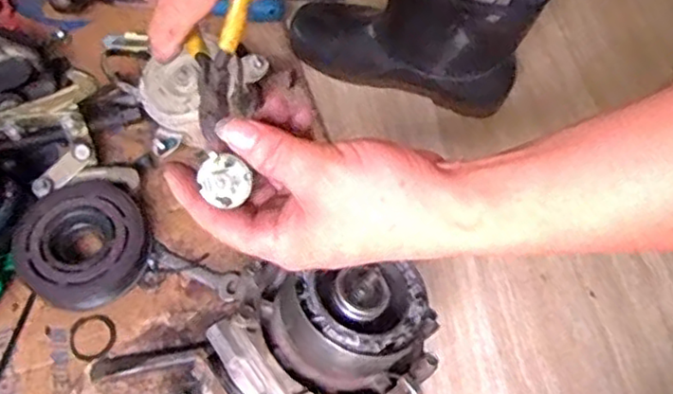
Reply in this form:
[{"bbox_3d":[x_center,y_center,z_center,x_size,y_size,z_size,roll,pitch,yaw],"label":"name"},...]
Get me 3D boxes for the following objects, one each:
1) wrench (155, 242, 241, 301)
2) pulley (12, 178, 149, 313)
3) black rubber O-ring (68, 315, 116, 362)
[{"bbox_3d":[-0.128,0.064,0.592,0.099,0.004,0.025,24,61,15],"label":"wrench"},{"bbox_3d":[-0.224,0.040,0.586,0.104,0.047,0.114,0,57,0],"label":"pulley"},{"bbox_3d":[-0.210,0.119,0.565,0.039,0.004,0.042,-40,66,-22],"label":"black rubber O-ring"}]

